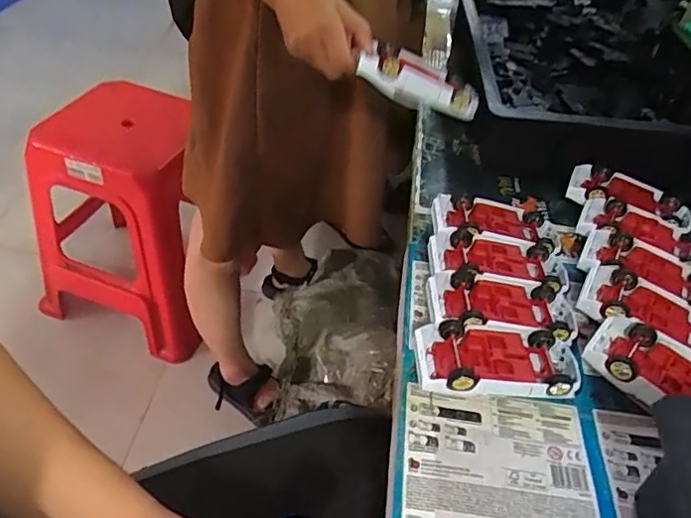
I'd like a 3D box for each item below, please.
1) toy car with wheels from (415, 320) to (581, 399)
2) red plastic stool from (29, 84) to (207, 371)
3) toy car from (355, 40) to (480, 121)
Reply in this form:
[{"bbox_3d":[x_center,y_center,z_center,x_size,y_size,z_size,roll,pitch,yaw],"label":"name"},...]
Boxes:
[{"bbox_3d":[0.122,0.084,0.452,0.131,0.035,0.060,1,43,-5],"label":"toy car with wheels"},{"bbox_3d":[-0.445,-0.085,1.237,0.354,0.463,0.292,17,44,8],"label":"red plastic stool"},{"bbox_3d":[0.070,-0.174,0.559,0.122,0.040,0.040,18,40,-17],"label":"toy car"}]

